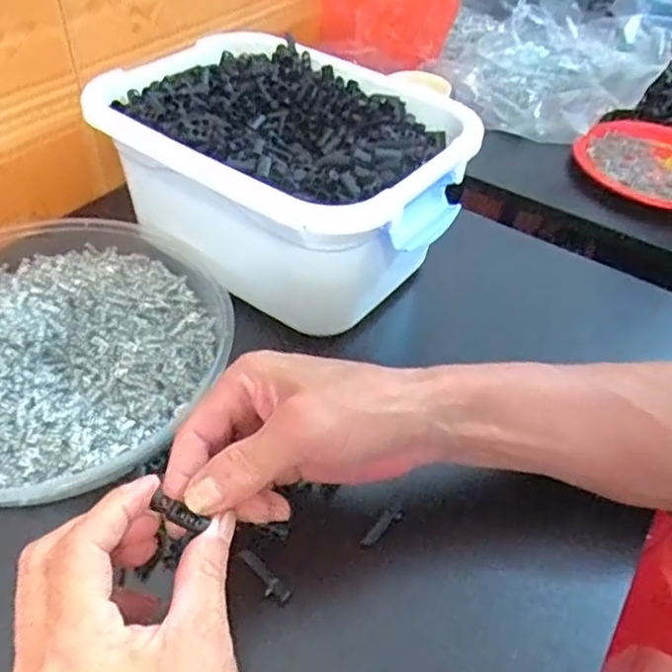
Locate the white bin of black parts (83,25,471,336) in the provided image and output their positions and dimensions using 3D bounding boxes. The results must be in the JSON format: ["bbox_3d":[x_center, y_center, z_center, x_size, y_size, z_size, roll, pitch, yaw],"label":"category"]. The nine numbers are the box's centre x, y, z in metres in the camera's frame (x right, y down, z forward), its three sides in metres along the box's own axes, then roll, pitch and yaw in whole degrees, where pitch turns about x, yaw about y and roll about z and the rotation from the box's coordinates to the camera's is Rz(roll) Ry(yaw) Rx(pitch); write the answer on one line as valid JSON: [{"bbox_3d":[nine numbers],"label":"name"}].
[{"bbox_3d":[-0.037,-0.120,0.476,0.246,0.110,0.179,31,50,22],"label":"white bin of black parts"}]

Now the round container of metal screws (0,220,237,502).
[{"bbox_3d":[-0.184,-0.001,0.406,0.209,0.043,0.233,22,47,15],"label":"round container of metal screws"}]

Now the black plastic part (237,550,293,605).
[{"bbox_3d":[-0.038,0.124,0.329,0.035,0.009,0.010,31,50,23],"label":"black plastic part"}]

